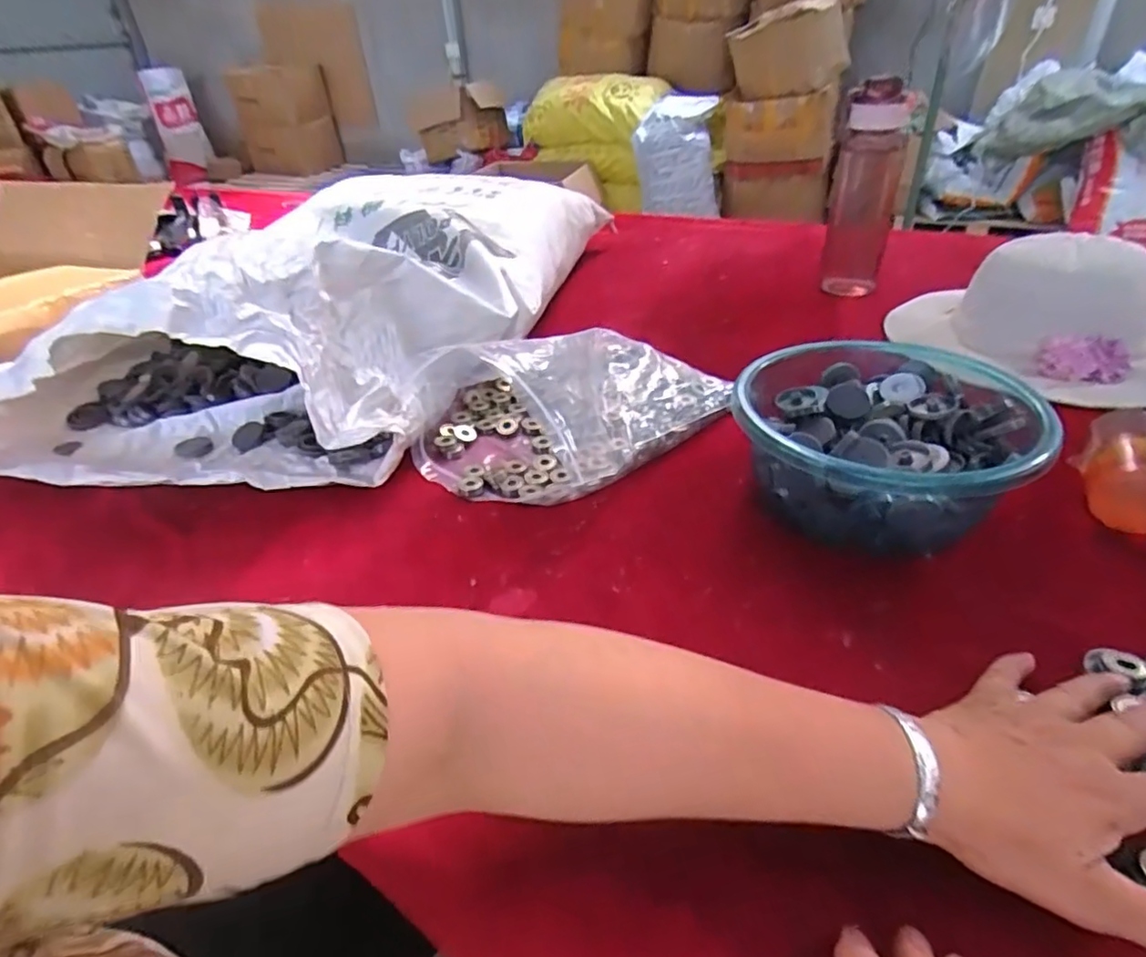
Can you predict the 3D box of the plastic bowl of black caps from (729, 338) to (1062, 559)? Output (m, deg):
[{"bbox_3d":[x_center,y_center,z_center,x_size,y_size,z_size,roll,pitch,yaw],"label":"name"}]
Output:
[{"bbox_3d":[0.240,-0.027,0.489,0.204,0.092,0.197,-5,39,4],"label":"plastic bowl of black caps"}]

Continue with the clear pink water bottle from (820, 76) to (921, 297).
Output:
[{"bbox_3d":[0.403,-0.392,0.858,0.089,0.253,0.084,12,43,24],"label":"clear pink water bottle"}]

